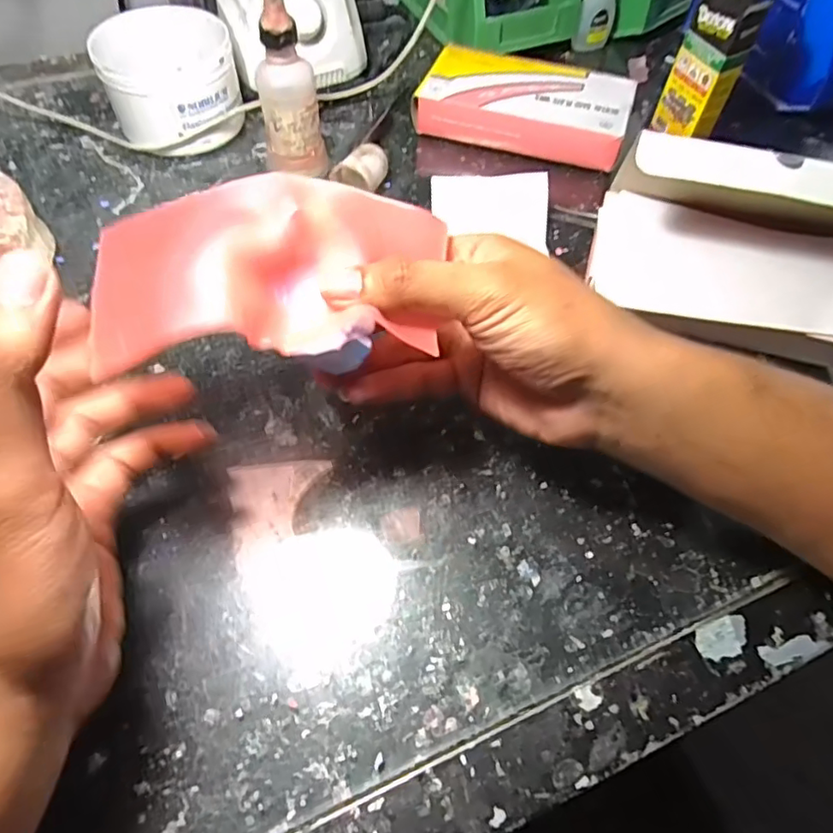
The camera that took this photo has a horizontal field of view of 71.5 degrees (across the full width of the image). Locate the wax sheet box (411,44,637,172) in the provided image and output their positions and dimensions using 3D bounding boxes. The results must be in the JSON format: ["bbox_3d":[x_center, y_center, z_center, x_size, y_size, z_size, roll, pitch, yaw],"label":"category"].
[{"bbox_3d":[0.081,-0.233,0.441,0.151,0.033,0.084,18,59,8],"label":"wax sheet box"}]

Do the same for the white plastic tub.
[{"bbox_3d":[-0.172,-0.236,0.412,0.088,0.067,0.075,-16,61,-12],"label":"white plastic tub"}]

